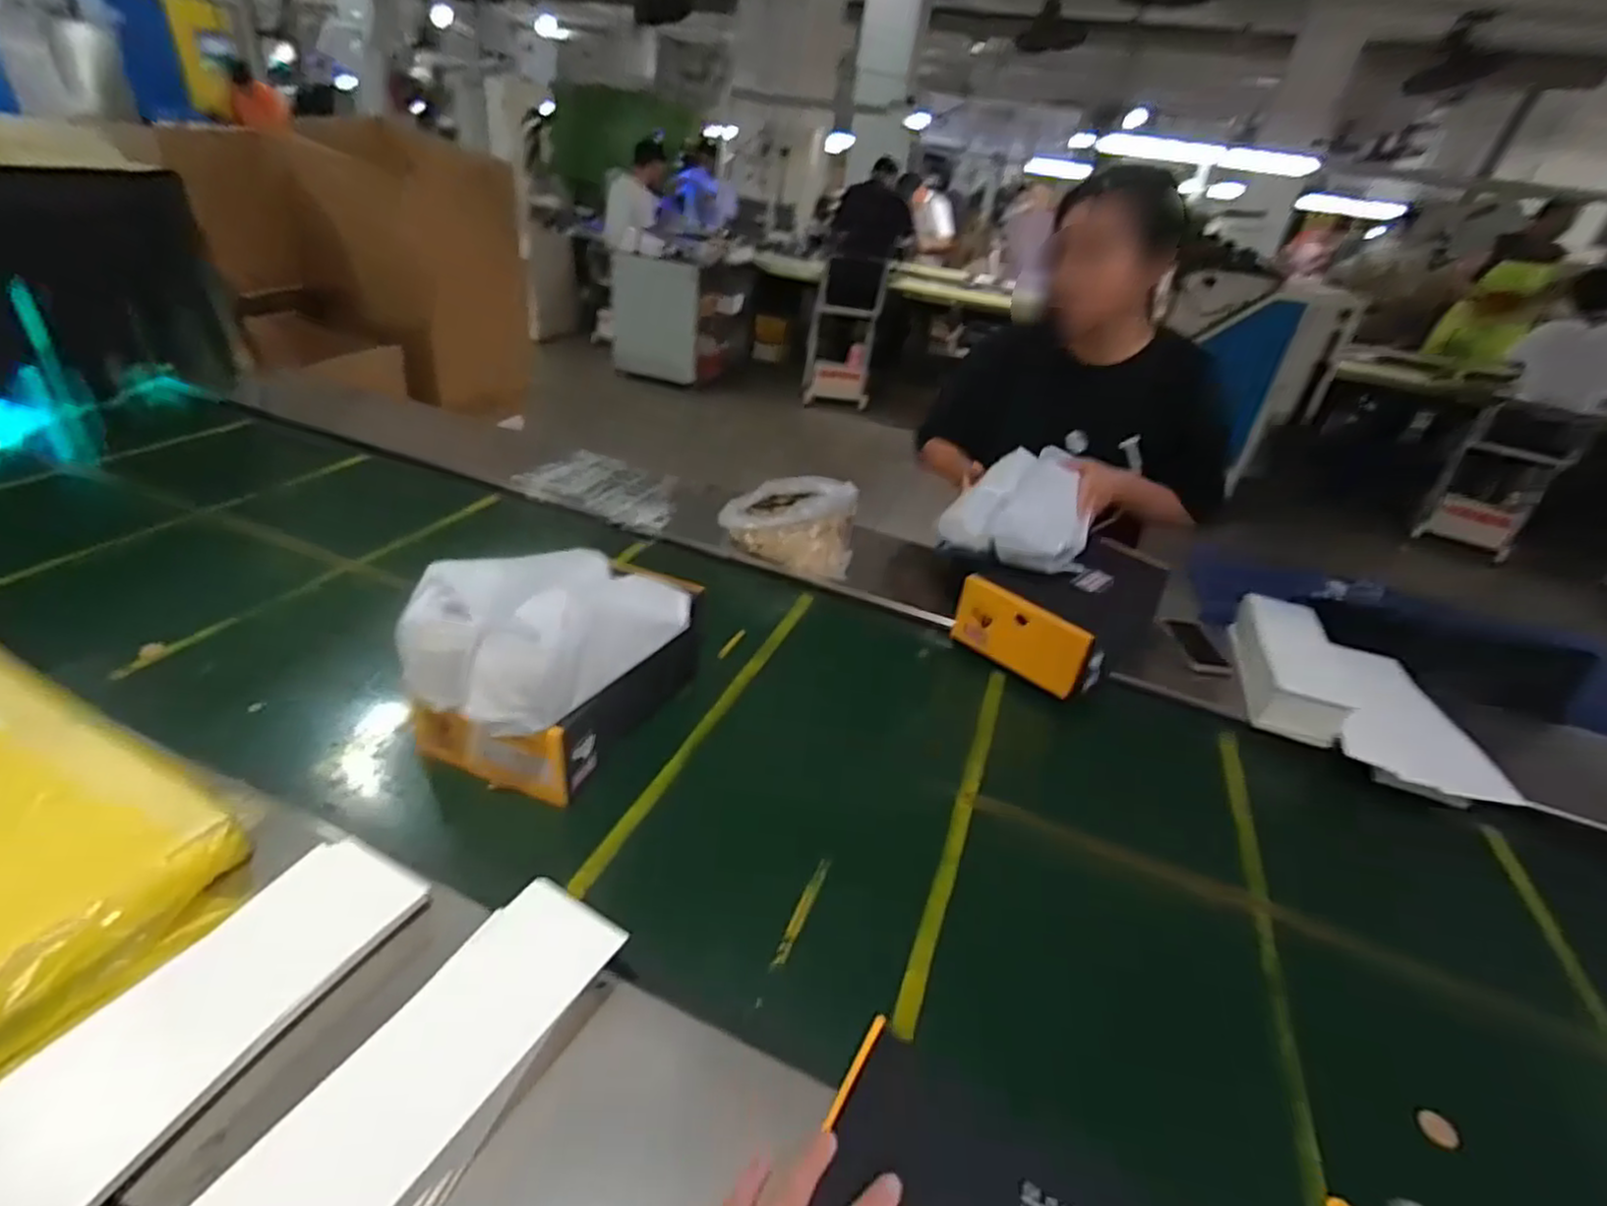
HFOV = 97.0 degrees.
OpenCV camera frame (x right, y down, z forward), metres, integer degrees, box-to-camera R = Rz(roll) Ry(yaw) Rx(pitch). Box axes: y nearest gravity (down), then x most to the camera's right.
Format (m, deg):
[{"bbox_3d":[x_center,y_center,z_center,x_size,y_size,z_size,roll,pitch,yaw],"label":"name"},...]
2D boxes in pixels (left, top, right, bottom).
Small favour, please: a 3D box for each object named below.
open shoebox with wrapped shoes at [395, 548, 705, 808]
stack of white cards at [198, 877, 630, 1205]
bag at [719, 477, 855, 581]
[{"bbox_3d":[-0.280,0.047,0.887,0.197,0.229,0.356,21,34,20],"label":"open shoebox with wrapped shoes"},{"bbox_3d":[-0.278,0.372,0.516,0.118,0.079,0.341,20,34,19],"label":"stack of white cards"},{"bbox_3d":[-0.029,-0.177,1.420,0.261,0.118,0.258,7,32,0],"label":"bag"}]

